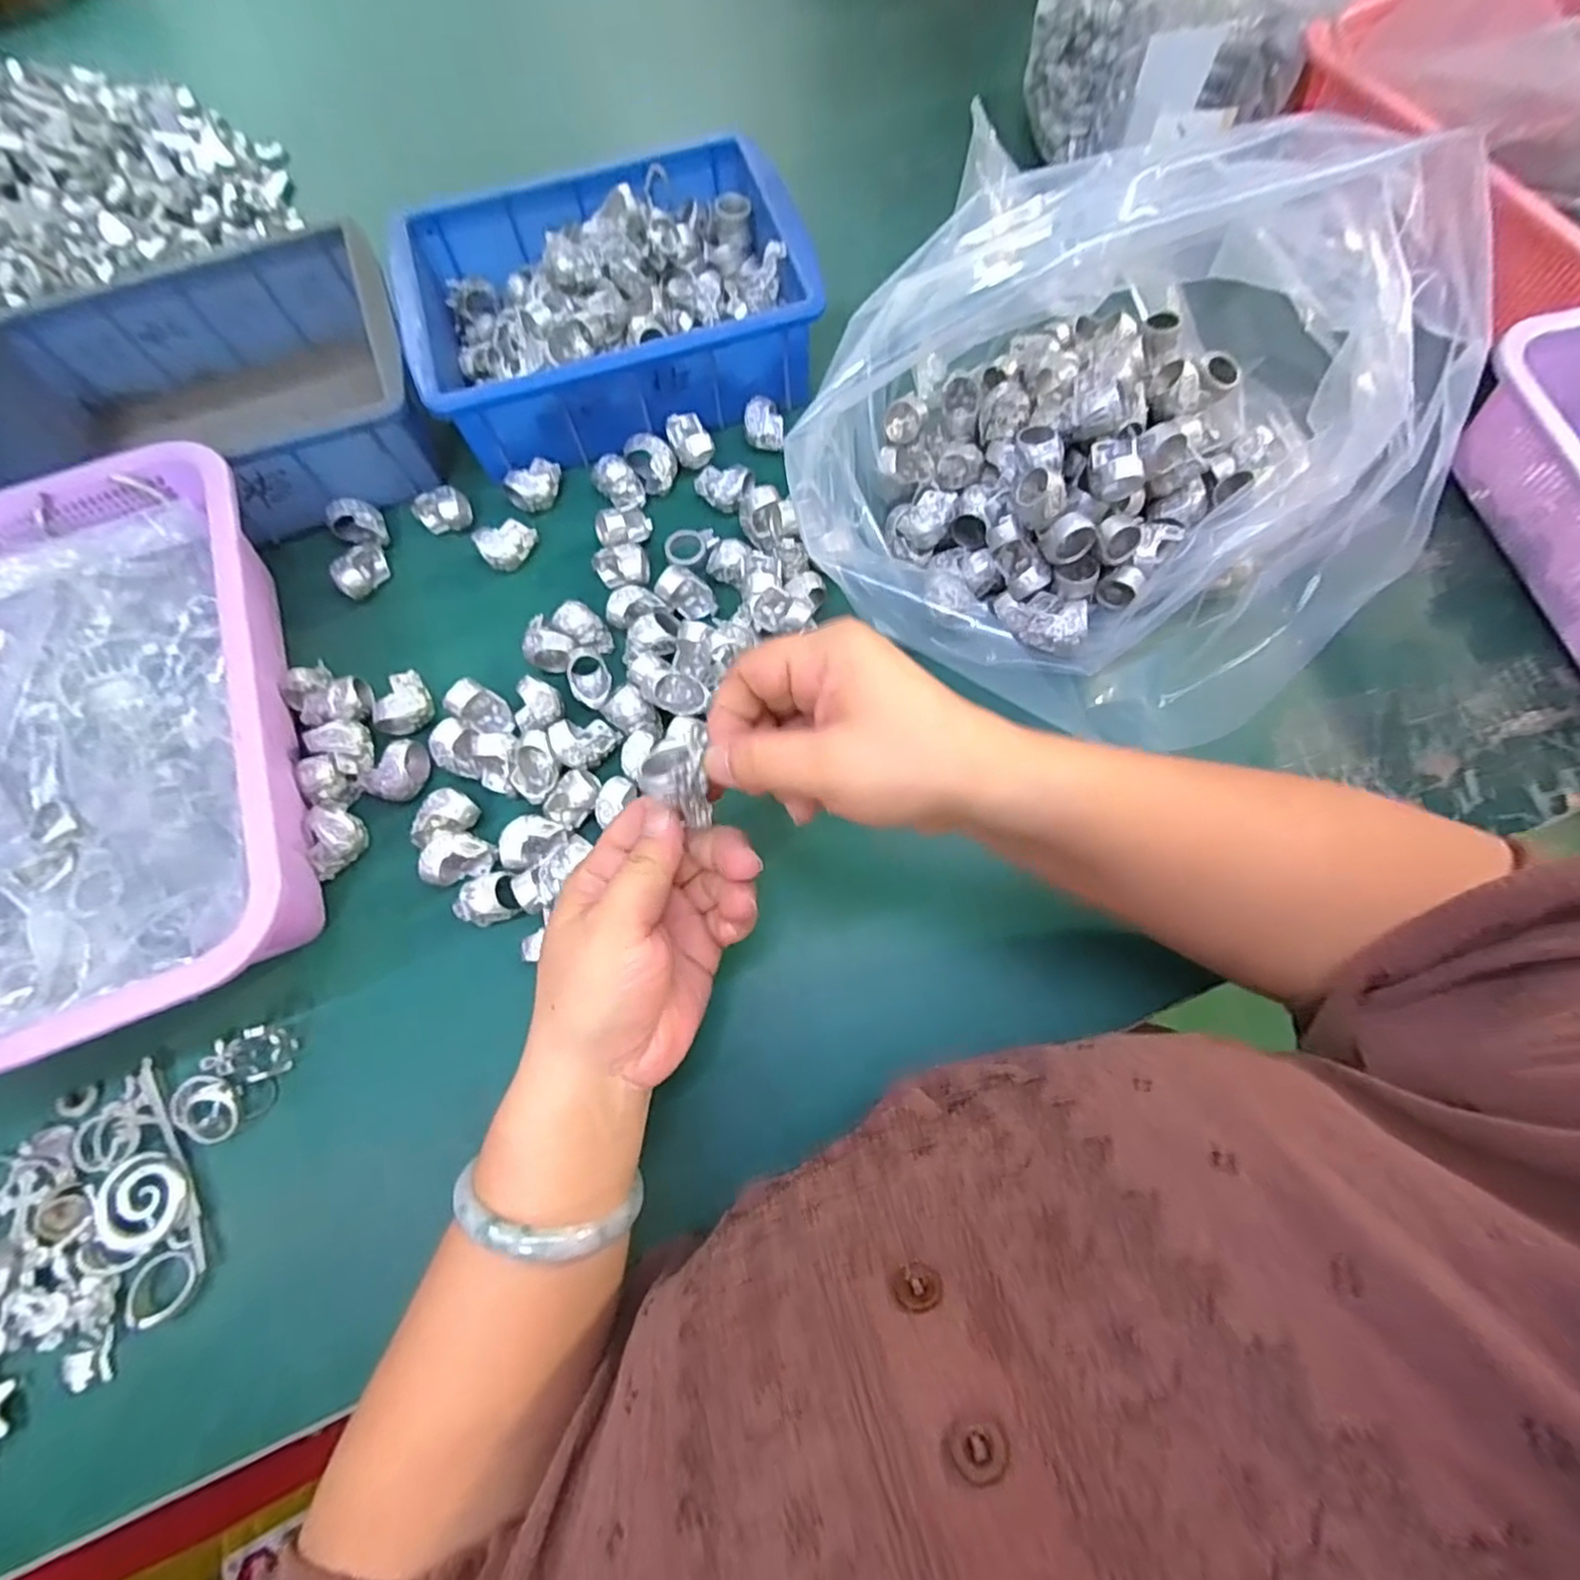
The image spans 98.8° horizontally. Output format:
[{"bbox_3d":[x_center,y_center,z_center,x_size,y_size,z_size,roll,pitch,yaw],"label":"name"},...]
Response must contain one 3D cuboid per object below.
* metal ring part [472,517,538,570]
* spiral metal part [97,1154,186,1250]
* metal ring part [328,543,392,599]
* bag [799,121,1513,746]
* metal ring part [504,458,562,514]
[{"bbox_3d":[-0.173,-0.152,0.418,0.034,0.018,0.021,-28,73,-9],"label":"metal ring part"},{"bbox_3d":[-0.296,0.188,0.309,0.035,0.004,0.038,0,71,1],"label":"spiral metal part"},{"bbox_3d":[-0.266,-0.137,0.420,0.019,0.021,0.036,29,74,10],"label":"metal ring part"},{"bbox_3d":[0.158,-0.176,0.335,0.262,0.148,0.270,-38,75,-11],"label":"bag"},{"bbox_3d":[-0.163,-0.197,0.435,0.024,0.021,0.033,22,73,8],"label":"metal ring part"}]

